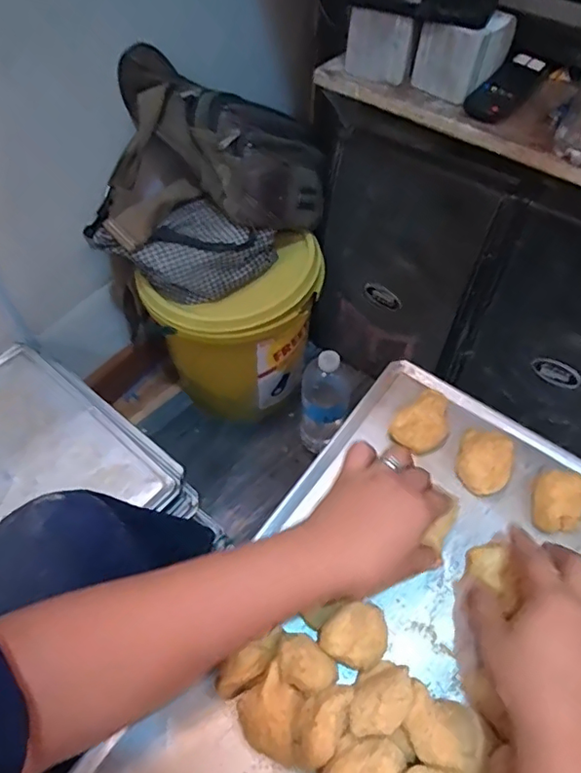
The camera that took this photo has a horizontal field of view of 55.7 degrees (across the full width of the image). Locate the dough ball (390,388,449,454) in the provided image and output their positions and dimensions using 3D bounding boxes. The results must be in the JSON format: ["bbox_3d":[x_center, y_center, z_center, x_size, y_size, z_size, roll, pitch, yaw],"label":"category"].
[{"bbox_3d":[0.125,0.031,0.506,0.043,0.025,0.062,38,62,25],"label":"dough ball"}]

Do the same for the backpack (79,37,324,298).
[{"bbox_3d":[-0.113,-0.285,0.764,0.334,0.245,0.186,-23,57,-16],"label":"backpack"}]

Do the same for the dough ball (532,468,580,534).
[{"bbox_3d":[0.228,0.096,0.466,0.040,0.020,0.051,16,55,11],"label":"dough ball"}]

